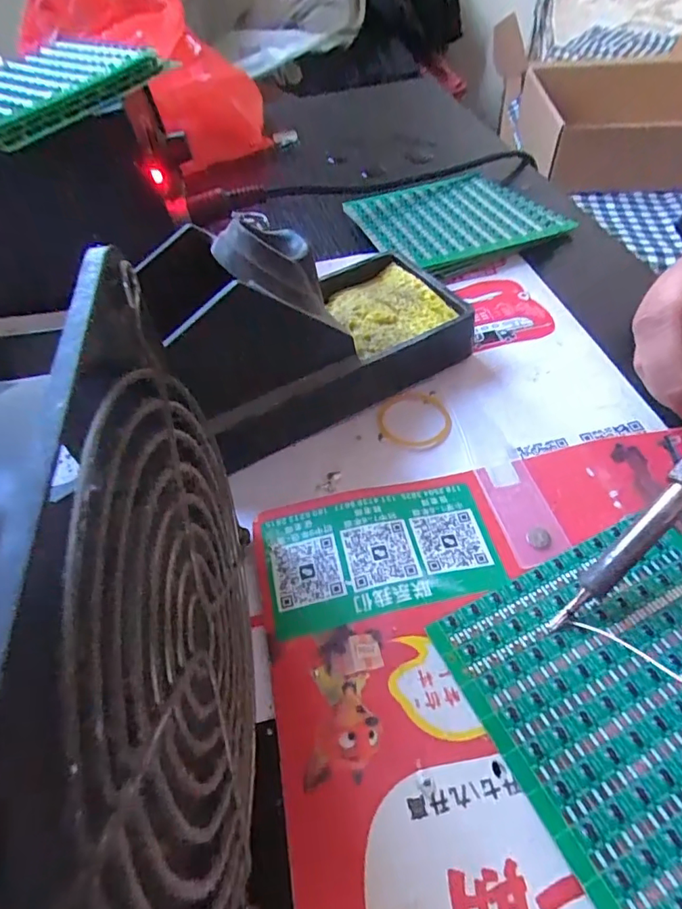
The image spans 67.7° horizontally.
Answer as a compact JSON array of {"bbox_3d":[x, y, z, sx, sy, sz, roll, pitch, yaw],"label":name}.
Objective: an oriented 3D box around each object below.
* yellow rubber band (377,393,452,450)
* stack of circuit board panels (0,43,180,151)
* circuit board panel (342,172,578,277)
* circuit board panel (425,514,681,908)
[{"bbox_3d":[0.032,-0.017,0.224,0.031,0.004,0.033,-2,50,2],"label":"yellow rubber band"},{"bbox_3d":[-0.153,-0.179,0.249,0.110,0.014,0.098,28,58,24],"label":"stack of circuit board panels"},{"bbox_3d":[0.072,-0.148,0.317,0.113,0.007,0.093,-19,51,-11],"label":"circuit board panel"},{"bbox_3d":[0.091,0.070,0.144,0.093,0.004,0.099,-23,53,-14],"label":"circuit board panel"}]

